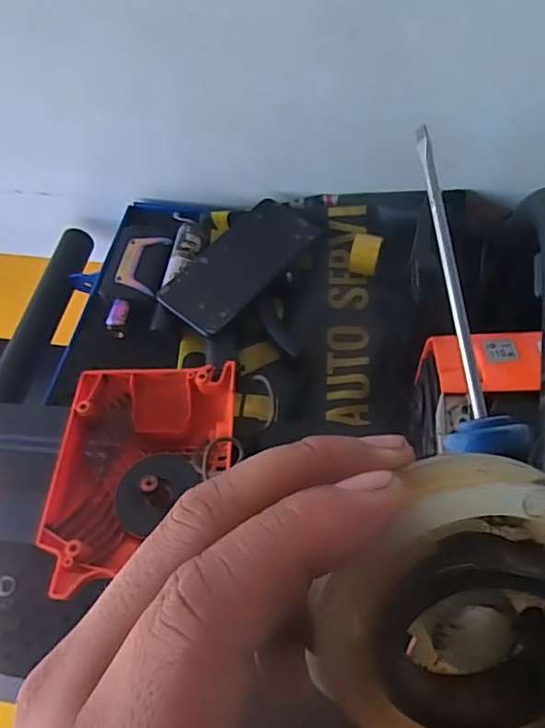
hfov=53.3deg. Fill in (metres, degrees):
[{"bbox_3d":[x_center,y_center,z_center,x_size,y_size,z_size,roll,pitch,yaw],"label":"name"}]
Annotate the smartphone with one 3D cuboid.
[{"bbox_3d":[-0.030,-0.099,0.528,0.069,0.006,0.164,37,65,12],"label":"smartphone"}]

